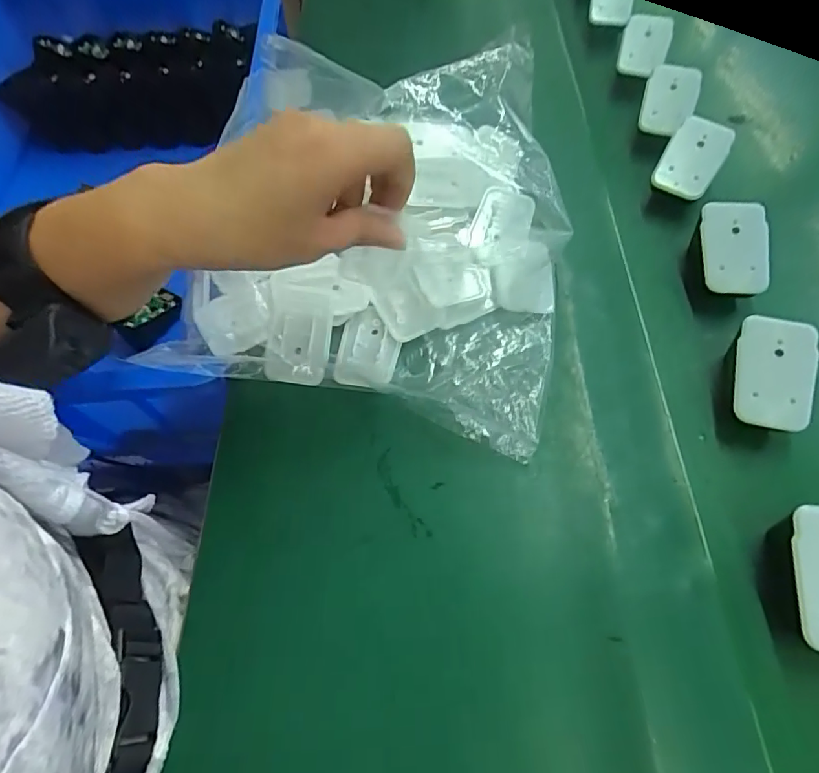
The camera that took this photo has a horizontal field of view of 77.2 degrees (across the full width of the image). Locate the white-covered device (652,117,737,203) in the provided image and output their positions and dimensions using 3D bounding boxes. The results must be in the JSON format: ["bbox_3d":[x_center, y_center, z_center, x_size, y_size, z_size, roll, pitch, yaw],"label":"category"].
[{"bbox_3d":[0.221,-0.178,0.399,0.042,0.010,0.062,30,93,3],"label":"white-covered device"}]

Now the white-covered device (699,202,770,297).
[{"bbox_3d":[0.226,-0.095,0.356,0.045,0.005,0.062,0,94,2],"label":"white-covered device"}]

